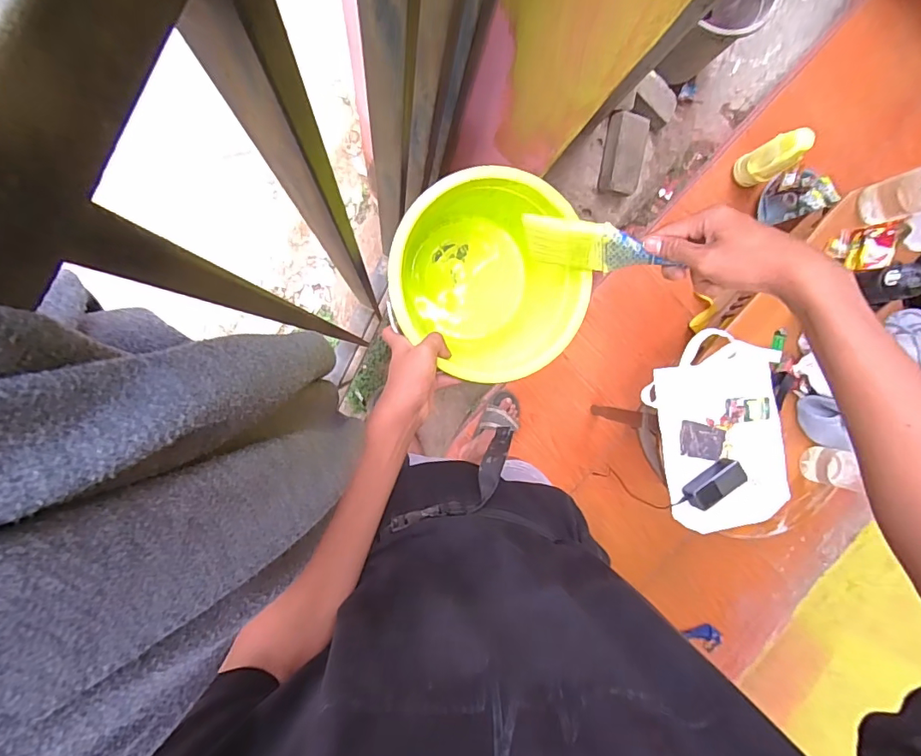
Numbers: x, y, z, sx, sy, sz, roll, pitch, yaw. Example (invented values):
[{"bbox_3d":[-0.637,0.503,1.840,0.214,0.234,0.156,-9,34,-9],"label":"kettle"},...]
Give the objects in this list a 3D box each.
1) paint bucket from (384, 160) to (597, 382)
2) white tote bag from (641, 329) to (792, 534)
[{"bbox_3d":[0.017,-0.125,0.627,0.218,0.212,0.244,-15,95,-8],"label":"paint bucket"},{"bbox_3d":[0.593,0.122,1.125,0.304,0.045,0.451,-12,95,-9],"label":"white tote bag"}]

